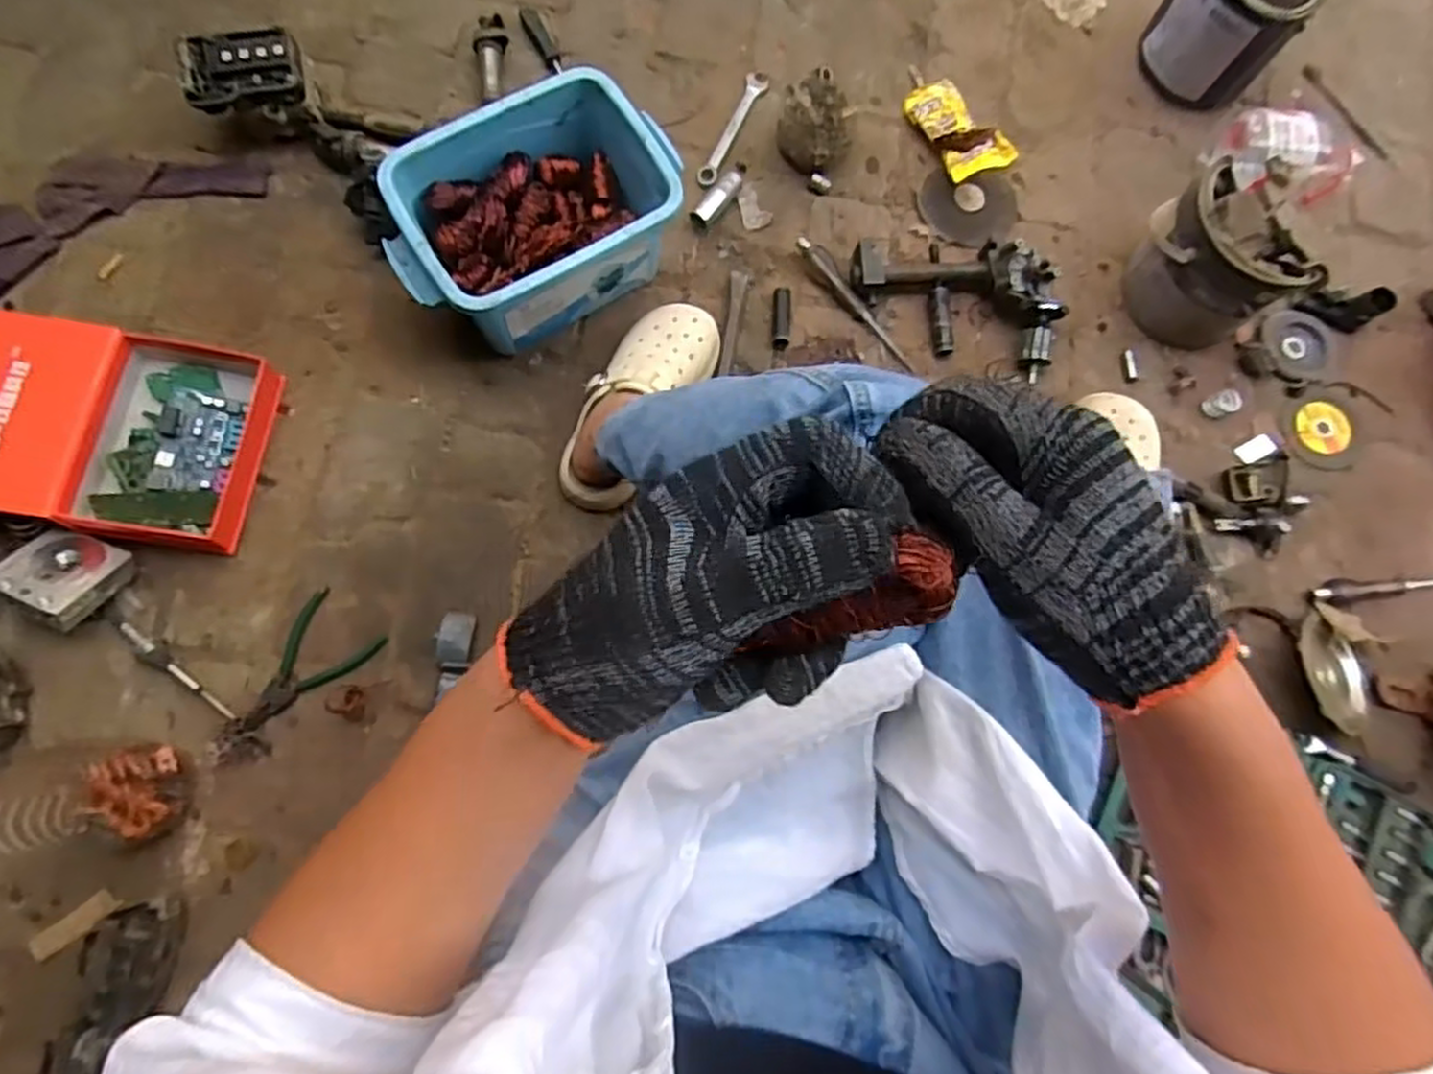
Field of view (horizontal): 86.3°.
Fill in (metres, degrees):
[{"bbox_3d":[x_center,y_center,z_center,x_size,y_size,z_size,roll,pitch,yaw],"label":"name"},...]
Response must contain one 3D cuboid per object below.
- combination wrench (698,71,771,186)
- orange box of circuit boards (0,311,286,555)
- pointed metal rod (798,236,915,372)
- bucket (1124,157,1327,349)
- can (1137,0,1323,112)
[{"bbox_3d":[0.019,-0.506,0.949,0.029,0.013,0.161,27,80,1],"label":"combination wrench"},{"bbox_3d":[-0.641,-0.116,0.768,0.332,0.052,0.214,11,73,-21],"label":"orange box of circuit boards"},{"bbox_3d":[0.164,-0.276,0.901,0.020,0.016,0.197,-38,85,-9],"label":"pointed metal rod"},{"bbox_3d":[0.576,-0.321,0.860,0.157,0.144,0.170,1,80,-3],"label":"bucket"},{"bbox_3d":[0.602,-0.615,0.896,0.145,0.167,0.145,1,80,-3],"label":"can"}]

